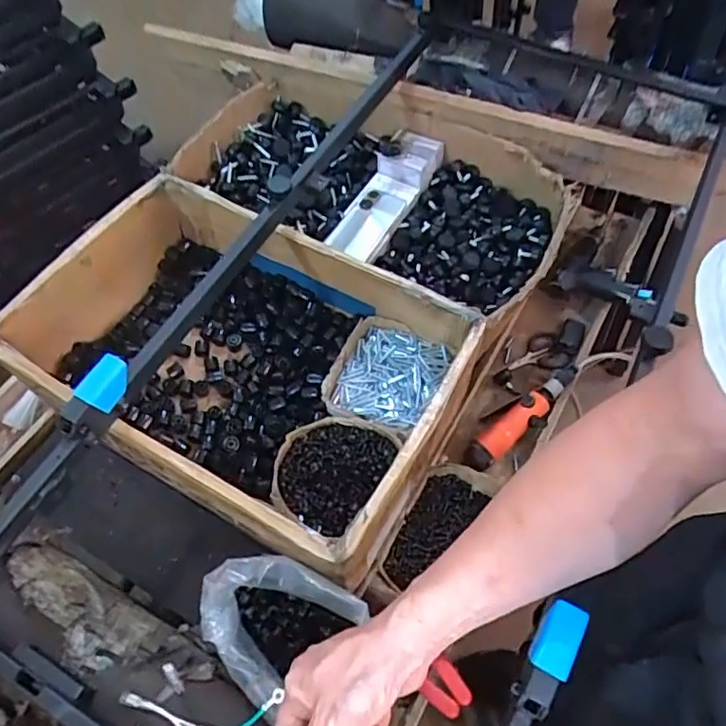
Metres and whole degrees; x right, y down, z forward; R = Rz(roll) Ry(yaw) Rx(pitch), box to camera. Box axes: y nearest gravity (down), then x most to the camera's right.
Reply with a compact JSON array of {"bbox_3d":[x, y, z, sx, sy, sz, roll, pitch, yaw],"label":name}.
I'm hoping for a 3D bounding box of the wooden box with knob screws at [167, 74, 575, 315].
[{"bbox_3d":[0.017,-0.299,0.953,0.621,0.122,0.308,28,63,16],"label":"wooden box with knob screws"}]

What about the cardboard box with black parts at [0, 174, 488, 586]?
[{"bbox_3d":[-0.156,-0.002,0.775,0.526,0.174,0.351,26,63,16],"label":"cardboard box with black parts"}]

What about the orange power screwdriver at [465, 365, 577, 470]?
[{"bbox_3d":[0.229,0.083,0.846,0.217,0.050,0.051,-34,64,-18],"label":"orange power screwdriver"}]

